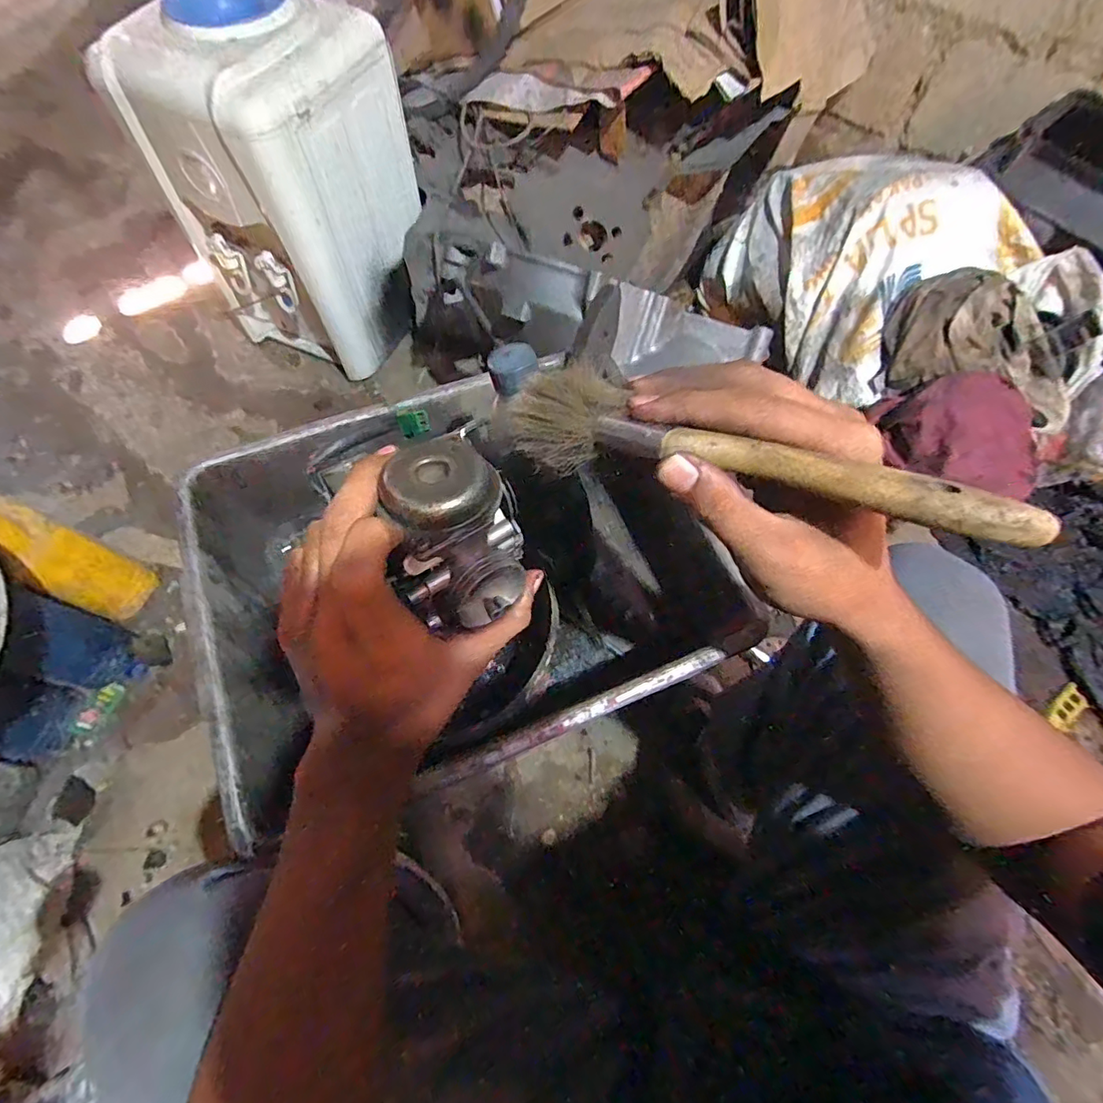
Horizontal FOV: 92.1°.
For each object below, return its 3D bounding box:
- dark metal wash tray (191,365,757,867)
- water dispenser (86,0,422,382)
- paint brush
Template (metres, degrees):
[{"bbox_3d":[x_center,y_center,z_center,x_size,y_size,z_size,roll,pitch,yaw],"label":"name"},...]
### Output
[{"bbox_3d":[-0.076,0.026,0.459,0.360,0.138,0.302,-20,67,-12],"label":"dark metal wash tray"},{"bbox_3d":[-0.431,-0.596,0.921,0.301,0.512,0.277,19,65,7],"label":"water dispenser"},{"bbox_3d":[0.073,-0.037,0.209,0.193,0.025,0.036,19,64,21],"label":"paint brush"}]

